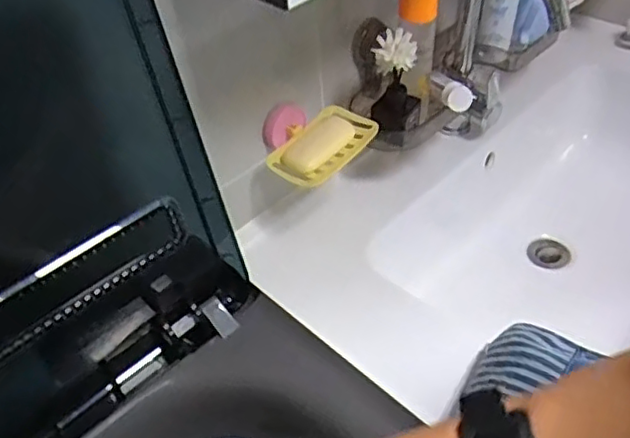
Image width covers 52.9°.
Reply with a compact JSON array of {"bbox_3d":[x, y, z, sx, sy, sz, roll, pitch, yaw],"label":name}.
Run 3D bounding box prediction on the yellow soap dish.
[{"bbox_3d":[0.005,-0.082,0.679,0.111,0.032,0.073,-34,49,-28],"label":"yellow soap dish"}]

